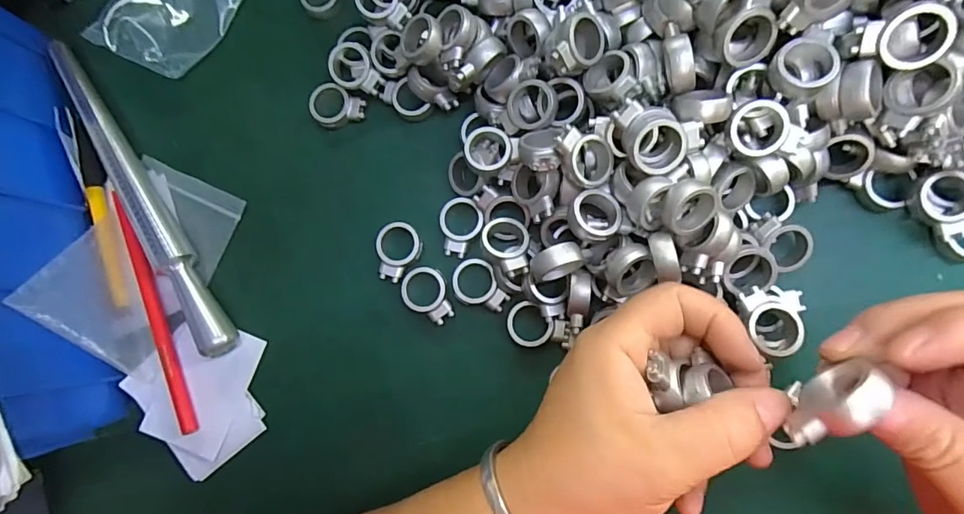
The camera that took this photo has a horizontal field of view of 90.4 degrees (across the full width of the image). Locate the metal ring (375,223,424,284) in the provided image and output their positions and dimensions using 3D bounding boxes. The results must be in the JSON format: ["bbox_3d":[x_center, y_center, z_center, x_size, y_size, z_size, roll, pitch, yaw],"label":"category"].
[{"bbox_3d":[-0.048,-0.003,0.278,0.026,0.006,0.034,-1,84,8],"label":"metal ring"}]

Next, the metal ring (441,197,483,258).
[{"bbox_3d":[-0.012,-0.017,0.273,0.025,0.008,0.034,-1,84,8],"label":"metal ring"}]

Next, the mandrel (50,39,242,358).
[{"bbox_3d":[-0.213,-0.040,0.297,0.017,0.021,0.228,-35,81,3],"label":"mandrel"}]

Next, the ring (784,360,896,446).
[{"bbox_3d":[0.115,0.049,0.158,0.032,0.017,0.015,-31,82,4],"label":"ring"}]

